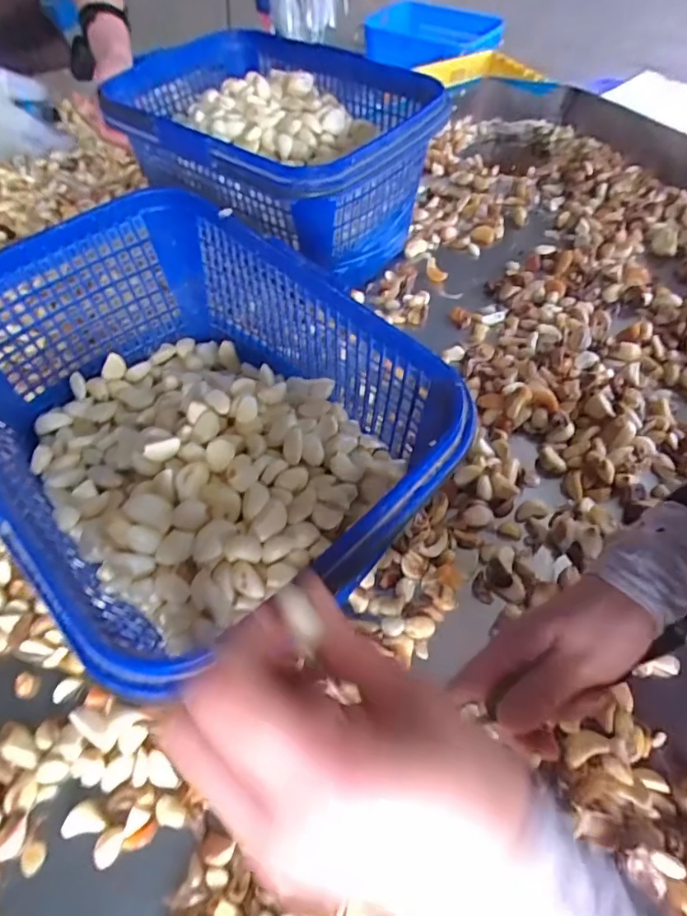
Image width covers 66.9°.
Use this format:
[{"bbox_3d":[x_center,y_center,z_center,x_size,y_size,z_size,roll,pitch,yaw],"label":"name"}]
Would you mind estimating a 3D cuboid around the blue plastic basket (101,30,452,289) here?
[{"bbox_3d":[-0.077,-0.330,0.591,0.338,0.172,0.231,33,62,22],"label":"blue plastic basket"}]

